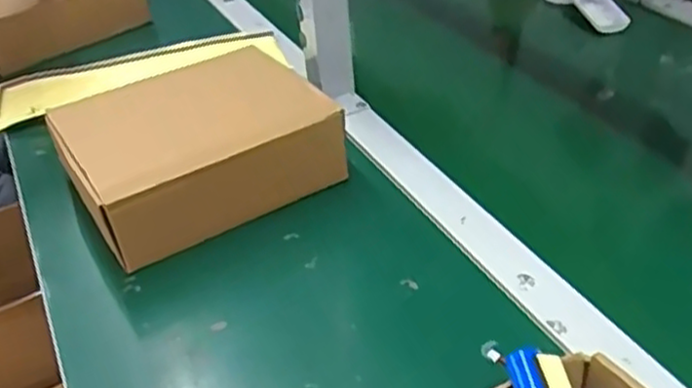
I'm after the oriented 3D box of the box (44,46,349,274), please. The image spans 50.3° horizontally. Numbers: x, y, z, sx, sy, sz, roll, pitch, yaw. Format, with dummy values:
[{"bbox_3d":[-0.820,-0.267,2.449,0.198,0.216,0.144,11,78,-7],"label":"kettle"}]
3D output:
[{"bbox_3d":[-0.136,-0.047,0.656,0.210,0.082,0.187,-24,42,-20],"label":"box"}]

